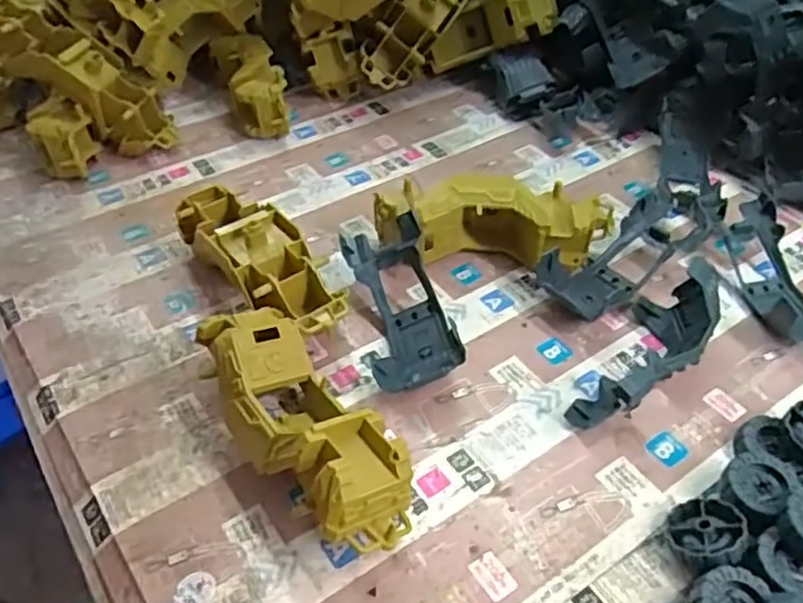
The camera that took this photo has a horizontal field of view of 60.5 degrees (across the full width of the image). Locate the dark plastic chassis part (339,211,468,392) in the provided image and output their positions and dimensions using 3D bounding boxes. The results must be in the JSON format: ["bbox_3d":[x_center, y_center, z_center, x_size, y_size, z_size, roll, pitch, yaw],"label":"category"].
[{"bbox_3d":[0.001,0.004,0.468,0.059,0.046,0.137,-9,47,-10],"label":"dark plastic chassis part"}]

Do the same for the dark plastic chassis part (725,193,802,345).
[{"bbox_3d":[0.273,-0.021,0.496,0.051,0.037,0.129,-9,47,-10],"label":"dark plastic chassis part"}]

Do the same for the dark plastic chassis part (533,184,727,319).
[{"bbox_3d":[0.187,-0.045,0.524,0.187,0.036,0.060,-33,55,-28],"label":"dark plastic chassis part"}]

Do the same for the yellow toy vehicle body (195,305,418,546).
[{"bbox_3d":[-0.055,0.071,0.388,0.057,0.067,0.165,-28,53,-25],"label":"yellow toy vehicle body"}]

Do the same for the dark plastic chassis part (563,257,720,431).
[{"bbox_3d":[0.159,0.028,0.434,0.052,0.053,0.134,27,52,23],"label":"dark plastic chassis part"}]

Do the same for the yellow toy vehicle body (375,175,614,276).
[{"bbox_3d":[0.070,-0.057,0.520,0.171,0.064,0.055,5,47,4],"label":"yellow toy vehicle body"}]

